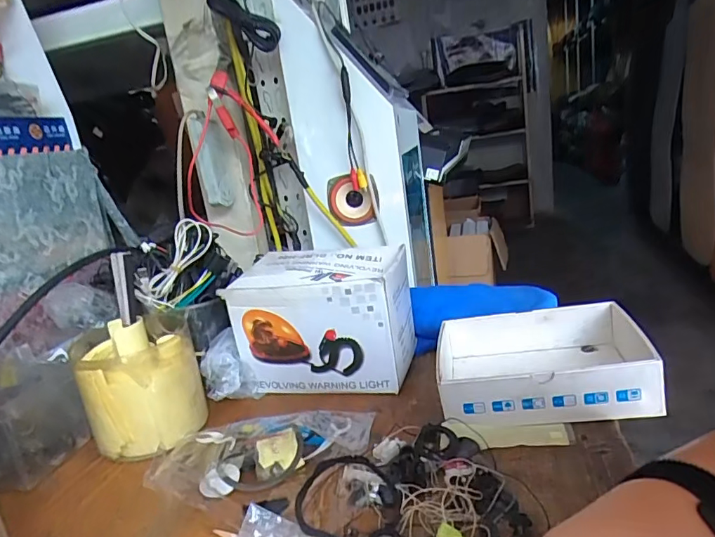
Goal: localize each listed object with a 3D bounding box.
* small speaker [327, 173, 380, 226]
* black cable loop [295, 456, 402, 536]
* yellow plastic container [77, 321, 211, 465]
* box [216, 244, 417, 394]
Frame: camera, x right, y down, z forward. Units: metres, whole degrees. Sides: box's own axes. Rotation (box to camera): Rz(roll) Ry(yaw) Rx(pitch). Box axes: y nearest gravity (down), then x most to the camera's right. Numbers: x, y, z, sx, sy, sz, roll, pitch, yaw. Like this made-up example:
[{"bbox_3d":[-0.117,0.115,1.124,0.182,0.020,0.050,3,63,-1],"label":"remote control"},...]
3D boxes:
[{"bbox_3d":[-0.006,-0.098,0.733,0.077,0.081,0.036,-7,14,6],"label":"small speaker"},{"bbox_3d":[-0.009,0.185,0.391,0.082,0.039,0.075,-7,14,8],"label":"black cable loop"},{"bbox_3d":[-0.240,0.132,0.554,0.115,0.119,0.093,-11,15,-11],"label":"yellow plastic container"},{"bbox_3d":[-0.038,0.064,0.636,0.205,0.142,0.145,-4,15,19],"label":"box"}]

